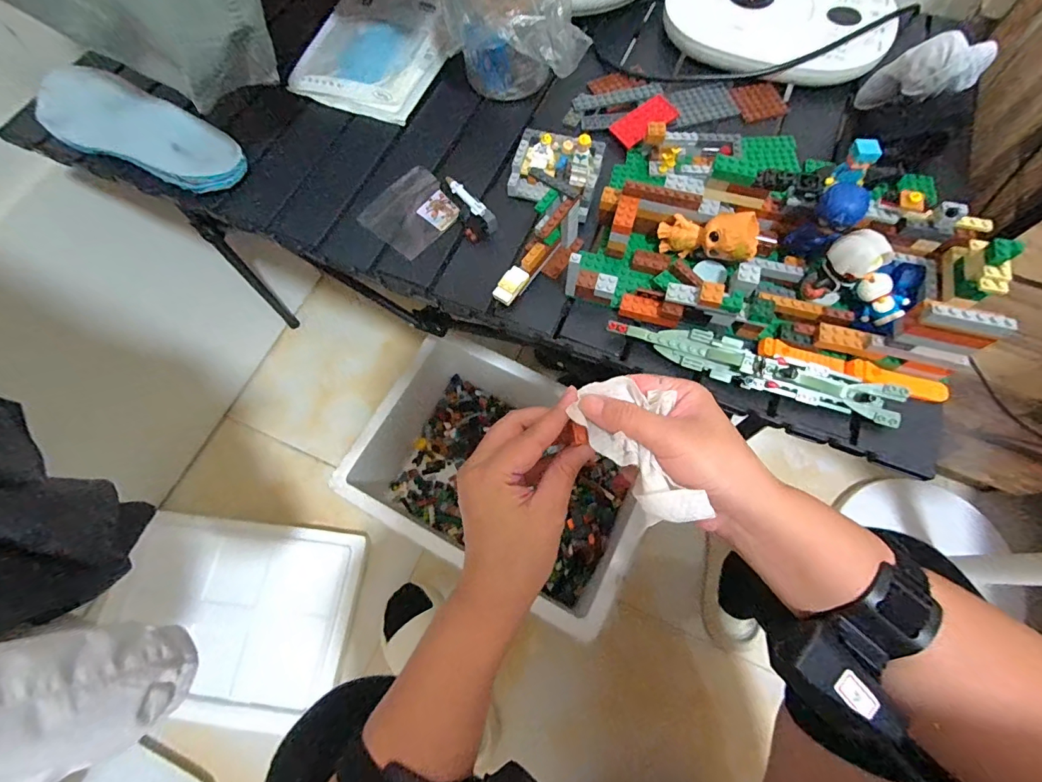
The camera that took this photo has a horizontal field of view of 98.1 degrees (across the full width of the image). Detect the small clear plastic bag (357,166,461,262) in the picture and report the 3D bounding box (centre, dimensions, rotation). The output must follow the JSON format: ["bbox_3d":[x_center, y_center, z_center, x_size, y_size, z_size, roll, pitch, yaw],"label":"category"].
[{"bbox_3d":[-0.103,-0.173,0.433,0.077,0.006,0.081,39,74,16],"label":"small clear plastic bag"}]

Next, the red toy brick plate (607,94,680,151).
[{"bbox_3d":[0.124,-0.270,0.454,0.064,0.006,0.037,-31,68,1],"label":"red toy brick plate"}]

